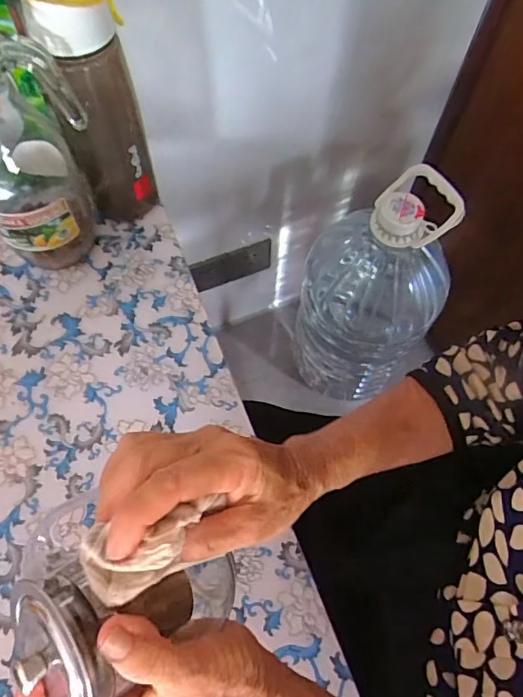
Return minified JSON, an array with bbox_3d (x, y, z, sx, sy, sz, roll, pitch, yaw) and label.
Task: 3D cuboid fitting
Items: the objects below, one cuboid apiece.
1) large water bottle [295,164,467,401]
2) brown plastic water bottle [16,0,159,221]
[{"bbox_3d":[0.179,-0.075,0.843,0.182,0.422,0.186,1,64,-1],"label":"large water bottle"},{"bbox_3d":[-0.150,-0.214,0.467,0.079,0.248,0.068,-41,72,-19],"label":"brown plastic water bottle"}]

